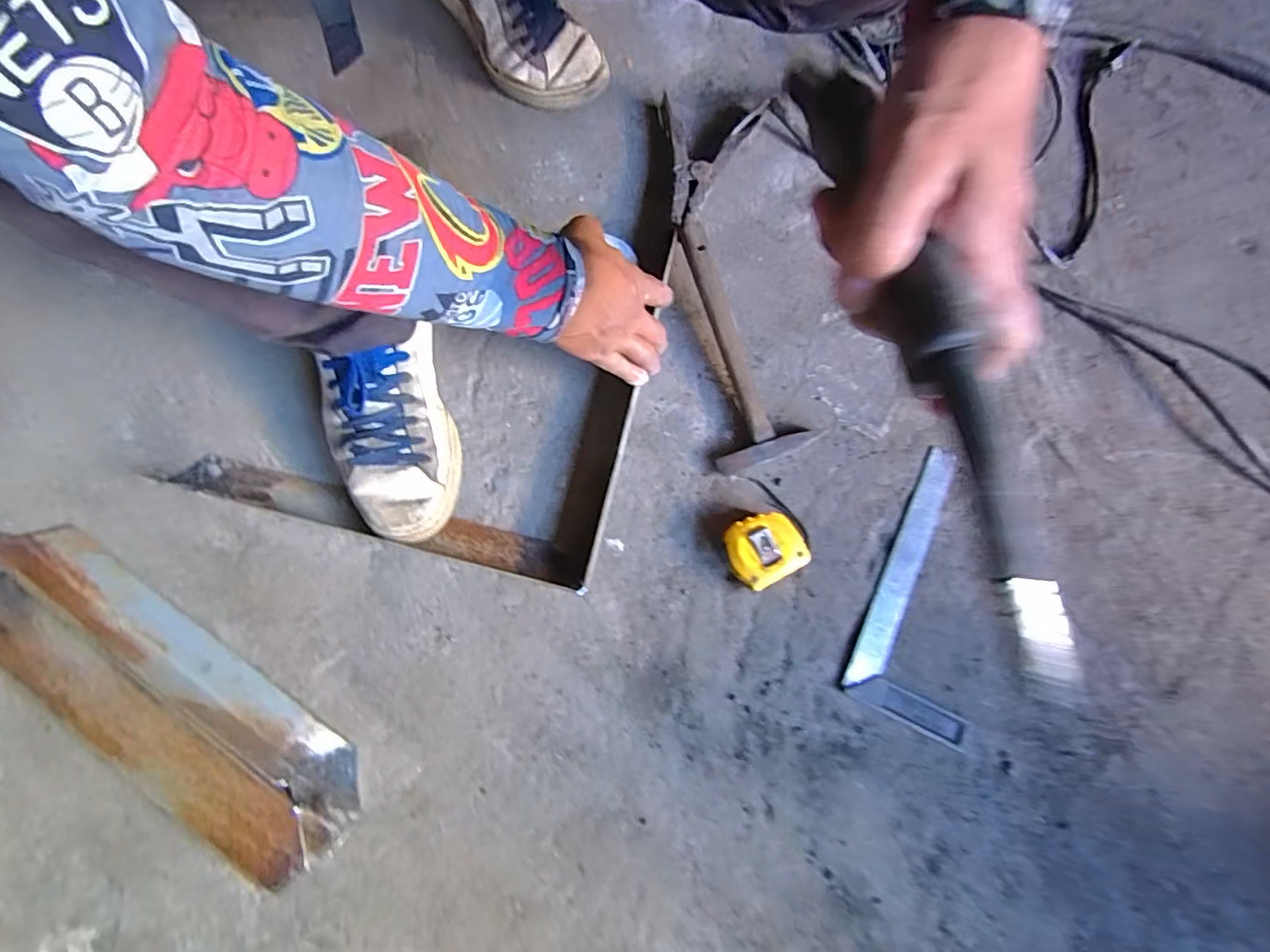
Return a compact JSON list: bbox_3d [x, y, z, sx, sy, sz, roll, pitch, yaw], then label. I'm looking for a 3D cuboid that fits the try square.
[{"bbox_3d":[0.274,0.102,0.498,0.105,0.009,0.239,24,80,3],"label":"try square"}]

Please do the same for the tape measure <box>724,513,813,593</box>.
[{"bbox_3d":[0.113,0.065,0.492,0.066,0.034,0.058,-23,81,-5],"label":"tape measure"}]

